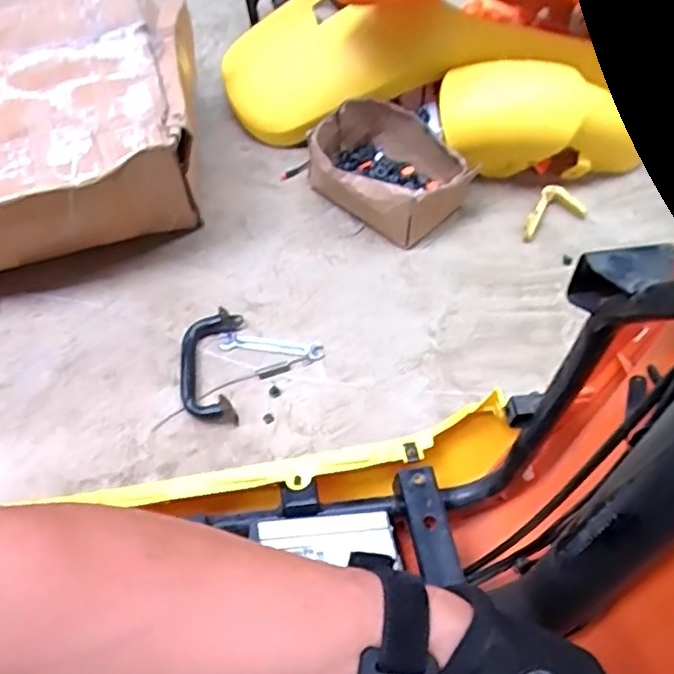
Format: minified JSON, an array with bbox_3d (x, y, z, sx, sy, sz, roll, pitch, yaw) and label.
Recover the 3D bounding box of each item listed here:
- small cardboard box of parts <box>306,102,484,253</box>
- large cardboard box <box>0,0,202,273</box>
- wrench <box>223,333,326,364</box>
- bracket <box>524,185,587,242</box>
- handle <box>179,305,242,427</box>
[{"bbox_3d":[0.067,-0.230,0.909,0.168,0.090,0.207,-37,66,-21],"label":"small cardboard box of parts"},{"bbox_3d":[-0.398,-0.253,0.795,0.428,0.204,0.320,-7,59,-5],"label":"large cardboard box"},{"bbox_3d":[-0.082,0.013,0.809,0.126,0.007,0.023,5,59,2],"label":"wrench"},{"bbox_3d":[0.311,-0.166,0.915,0.067,0.037,0.089,28,62,15],"label":"bracket"},{"bbox_3d":[-0.155,0.033,0.786,0.070,0.032,0.142,0,59,-1],"label":"handle"}]

